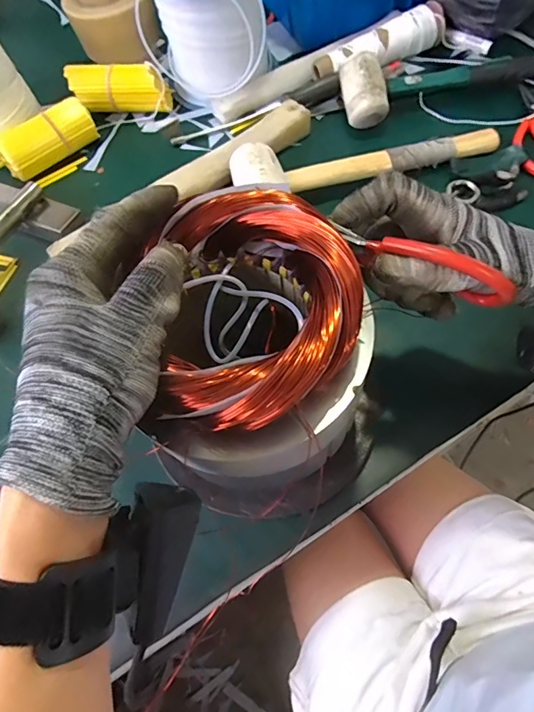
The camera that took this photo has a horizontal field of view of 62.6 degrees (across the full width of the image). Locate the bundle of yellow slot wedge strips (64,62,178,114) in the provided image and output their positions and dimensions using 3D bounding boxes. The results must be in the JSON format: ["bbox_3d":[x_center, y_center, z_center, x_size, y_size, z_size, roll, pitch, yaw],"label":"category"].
[{"bbox_3d":[-0.190,-0.344,0.567,0.126,0.046,0.039,-2,63,4],"label":"bundle of yellow slot wedge strips"}]

